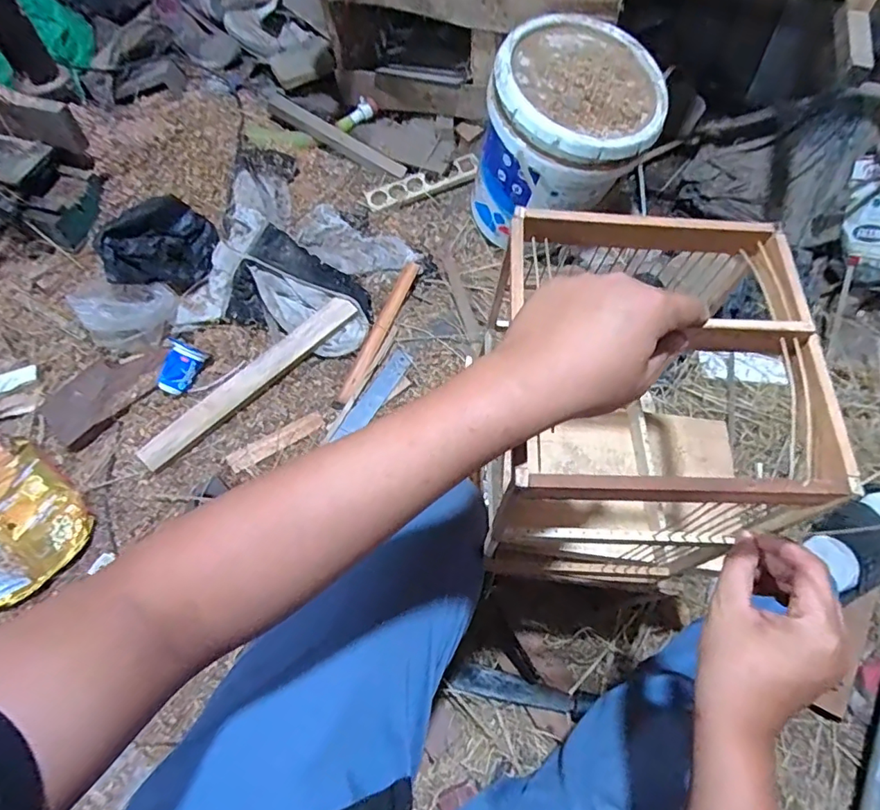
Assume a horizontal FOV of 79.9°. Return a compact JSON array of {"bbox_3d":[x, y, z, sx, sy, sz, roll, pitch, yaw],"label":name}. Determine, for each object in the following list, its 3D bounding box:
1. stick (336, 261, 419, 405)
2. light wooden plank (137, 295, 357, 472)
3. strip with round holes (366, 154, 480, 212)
[{"bbox_3d":[-0.117,-0.142,1.017,0.029,0.017,0.309,23,77,10],"label":"stick"},{"bbox_3d":[-0.336,-0.051,0.941,0.446,0.028,0.045,-41,71,-20],"label":"light wooden plank"},{"bbox_3d":[-0.038,-0.506,1.200,0.267,0.020,0.057,-21,86,-2],"label":"strip with round holes"}]

